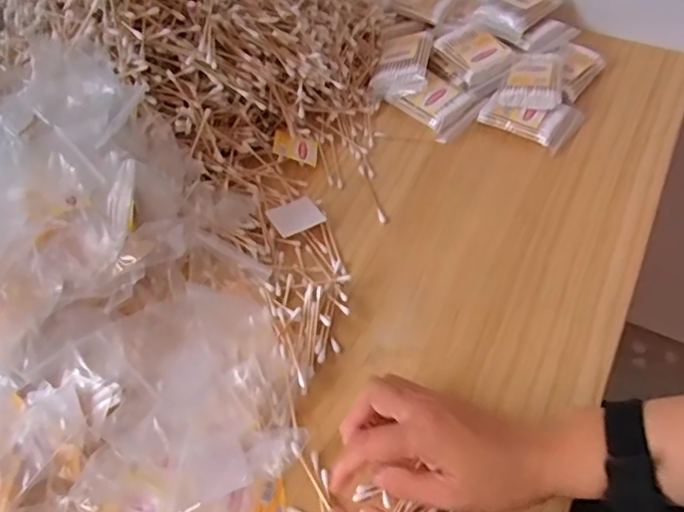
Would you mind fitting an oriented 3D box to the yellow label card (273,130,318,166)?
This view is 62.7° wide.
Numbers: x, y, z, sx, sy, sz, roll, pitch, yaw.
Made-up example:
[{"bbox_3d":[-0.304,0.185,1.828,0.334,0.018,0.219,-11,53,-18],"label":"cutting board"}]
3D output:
[{"bbox_3d":[-0.045,-0.107,0.551,0.044,0.005,0.036,19,46,-13],"label":"yellow label card"}]

